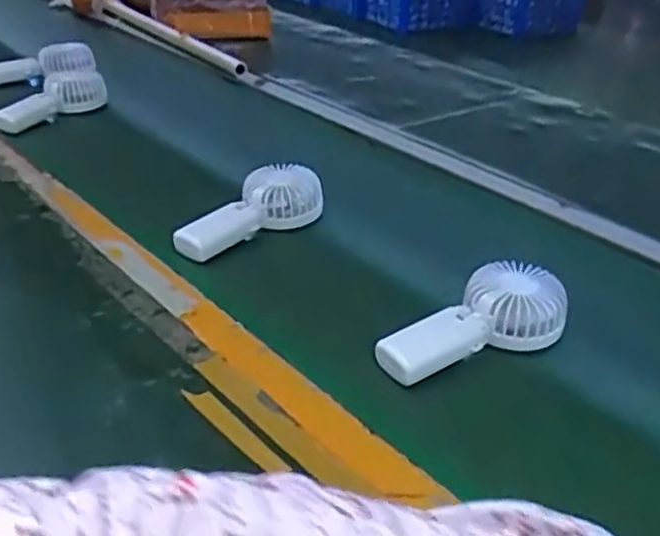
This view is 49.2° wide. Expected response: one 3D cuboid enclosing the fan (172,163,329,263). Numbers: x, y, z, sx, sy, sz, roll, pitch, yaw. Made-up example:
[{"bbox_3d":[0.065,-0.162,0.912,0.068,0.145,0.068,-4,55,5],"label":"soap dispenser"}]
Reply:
[{"bbox_3d":[-0.084,-0.064,0.768,0.071,0.049,0.170,26,38,34],"label":"fan"}]

